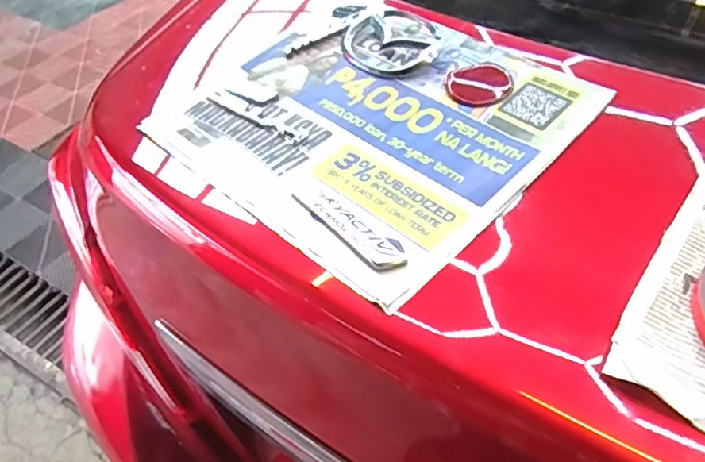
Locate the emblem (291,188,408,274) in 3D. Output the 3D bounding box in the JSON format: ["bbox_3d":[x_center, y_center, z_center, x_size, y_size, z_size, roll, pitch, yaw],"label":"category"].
[{"bbox_3d":[-0.004,-0.006,0.398,0.023,0.005,0.105,-31,52,-25],"label":"emblem"}]

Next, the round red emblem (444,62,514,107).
[{"bbox_3d":[0.113,-0.131,0.493,0.058,0.009,0.058,-14,46,-10],"label":"round red emblem"}]

